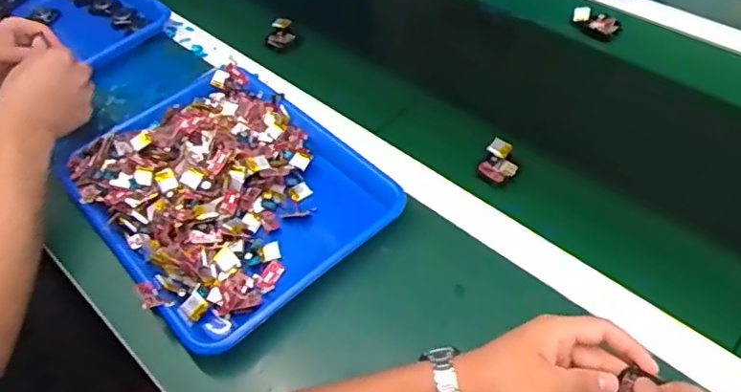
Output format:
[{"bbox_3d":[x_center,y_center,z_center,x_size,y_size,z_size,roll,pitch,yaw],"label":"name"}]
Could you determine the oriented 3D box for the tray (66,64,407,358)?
[{"bbox_3d":[-0.149,-0.013,0.601,0.252,0.042,0.318,-35,55,-22],"label":"tray"}]

